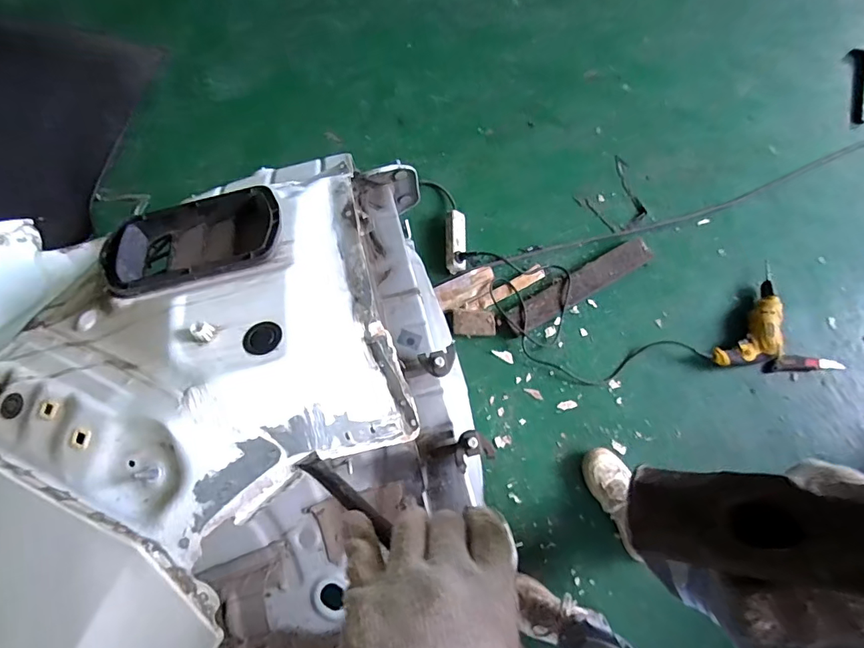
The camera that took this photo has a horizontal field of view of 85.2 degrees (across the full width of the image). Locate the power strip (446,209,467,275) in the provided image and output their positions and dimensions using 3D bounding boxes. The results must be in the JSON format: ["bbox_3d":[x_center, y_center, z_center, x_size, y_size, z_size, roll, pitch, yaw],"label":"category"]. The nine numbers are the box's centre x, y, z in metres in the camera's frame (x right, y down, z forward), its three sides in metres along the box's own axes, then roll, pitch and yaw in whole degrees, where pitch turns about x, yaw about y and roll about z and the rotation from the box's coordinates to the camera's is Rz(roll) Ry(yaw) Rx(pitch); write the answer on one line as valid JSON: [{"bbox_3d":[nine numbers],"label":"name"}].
[{"bbox_3d":[0.066,-0.224,1.283,0.054,0.033,0.177,2,73,-1],"label":"power strip"}]

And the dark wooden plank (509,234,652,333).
[{"bbox_3d":[0.403,-0.108,1.265,0.468,0.035,0.079,-30,72,-14],"label":"dark wooden plank"}]

